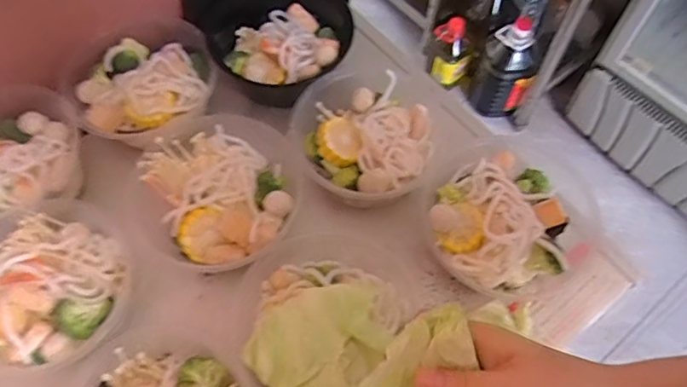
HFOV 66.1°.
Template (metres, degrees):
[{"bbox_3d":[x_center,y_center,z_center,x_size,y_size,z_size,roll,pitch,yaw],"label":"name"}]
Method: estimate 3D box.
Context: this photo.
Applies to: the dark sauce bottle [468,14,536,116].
[{"bbox_3d":[0.511,-0.403,1.640,0.169,0.322,0.186,22,65,11],"label":"dark sauce bottle"}]

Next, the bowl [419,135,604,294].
[{"bbox_3d":[0.172,0.027,0.533,0.160,0.072,0.155,0,63,0],"label":"bowl"}]

